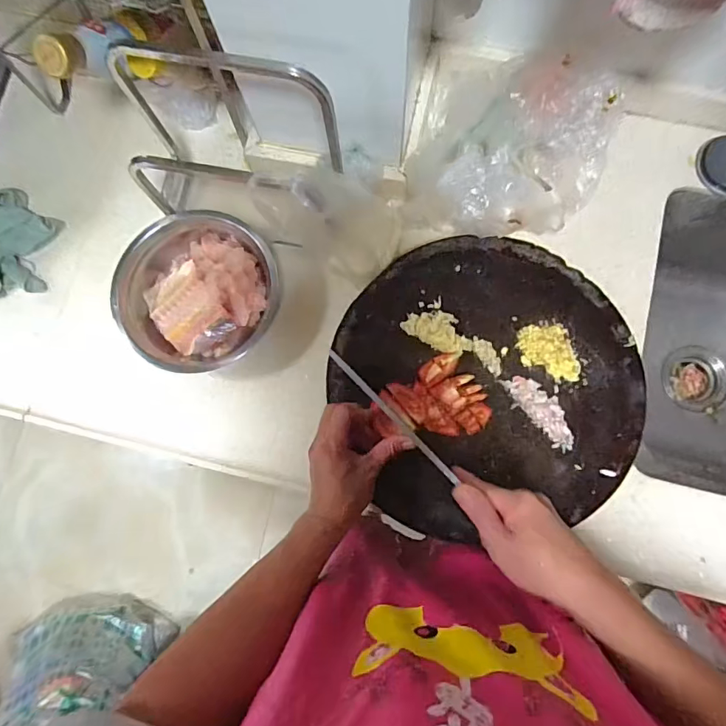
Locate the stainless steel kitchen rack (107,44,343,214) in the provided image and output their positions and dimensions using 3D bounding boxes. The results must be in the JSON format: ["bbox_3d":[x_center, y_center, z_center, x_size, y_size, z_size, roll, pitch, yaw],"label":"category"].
[{"bbox_3d":[-0.141,-0.234,0.525,0.224,0.186,0.108,13,81,5],"label":"stainless steel kitchen rack"}]

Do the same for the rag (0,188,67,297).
[{"bbox_3d":[-0.482,-0.171,0.668,0.115,0.015,0.152,-7,80,2],"label":"rag"}]

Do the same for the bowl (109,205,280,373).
[{"bbox_3d":[-0.210,-0.089,0.618,0.197,0.067,0.184,0,81,3],"label":"bowl"}]

